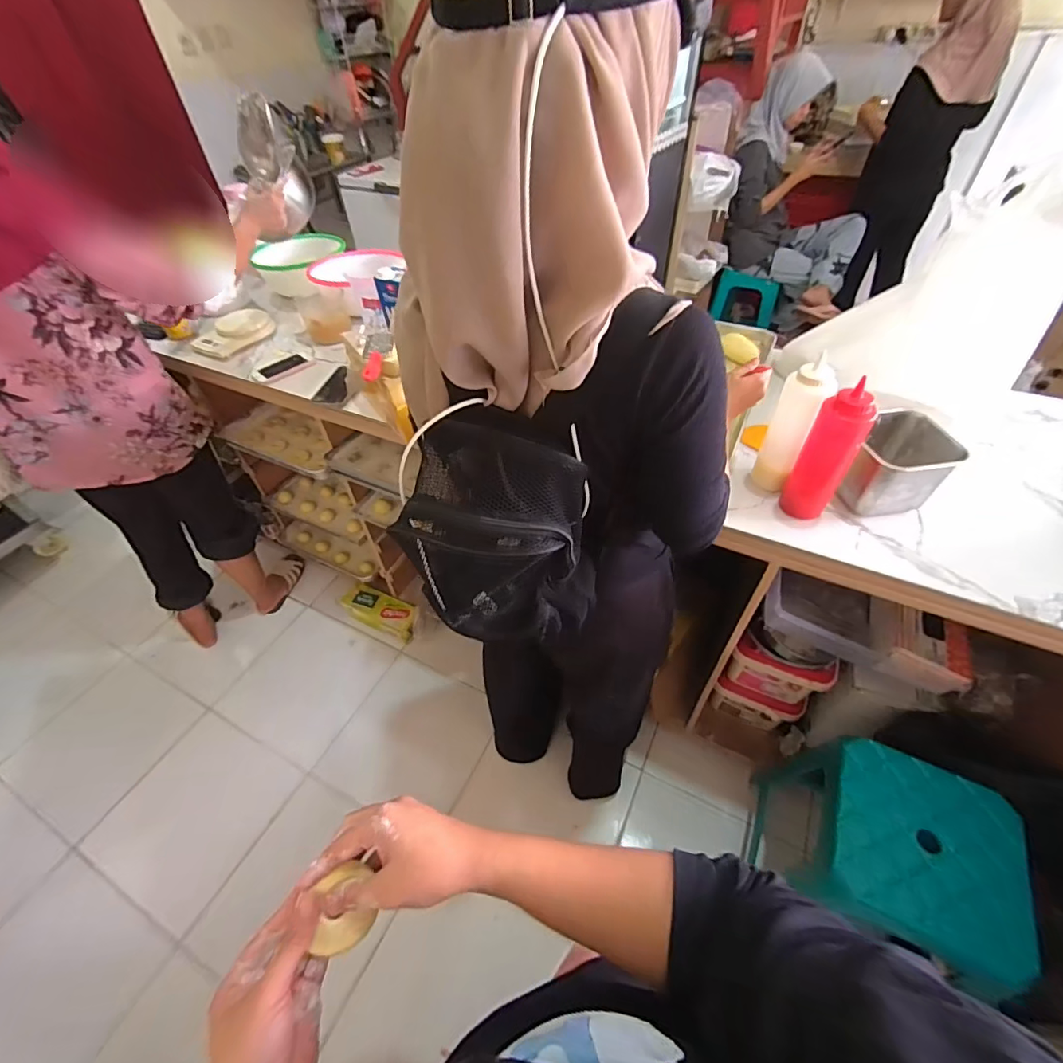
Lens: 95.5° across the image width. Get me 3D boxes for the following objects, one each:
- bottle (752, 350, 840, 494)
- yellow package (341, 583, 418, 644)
[{"bbox_3d":[0.393,-0.151,0.734,0.061,0.196,0.059,18,51,18],"label":"bottle"},{"bbox_3d":[-0.509,0.275,1.618,0.275,0.078,0.109,18,51,18],"label":"yellow package"}]

